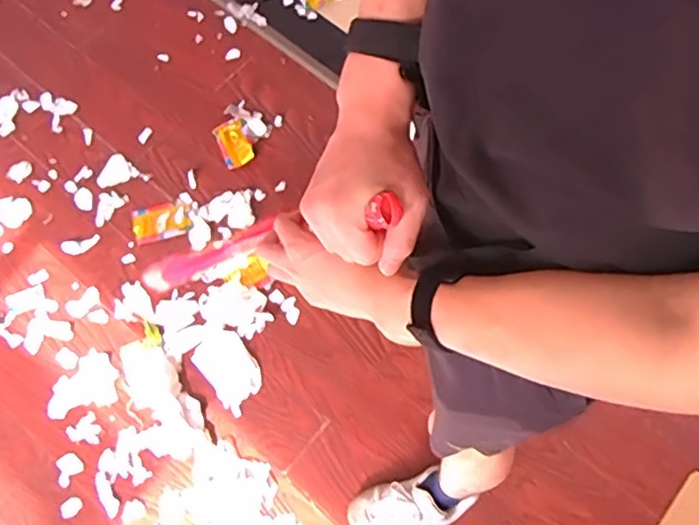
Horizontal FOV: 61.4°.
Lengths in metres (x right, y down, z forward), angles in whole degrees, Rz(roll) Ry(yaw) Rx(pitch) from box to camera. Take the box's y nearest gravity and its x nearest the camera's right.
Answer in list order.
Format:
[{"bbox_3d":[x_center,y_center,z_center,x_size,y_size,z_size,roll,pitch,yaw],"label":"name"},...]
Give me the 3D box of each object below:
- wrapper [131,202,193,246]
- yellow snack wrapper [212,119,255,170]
[{"bbox_3d":[-0.461,-0.101,1.440,0.135,0.011,0.096,-16,70,-6],"label":"wrapper"},{"bbox_3d":[-0.297,-0.306,1.507,0.076,0.014,0.139,-23,71,-9],"label":"yellow snack wrapper"}]

